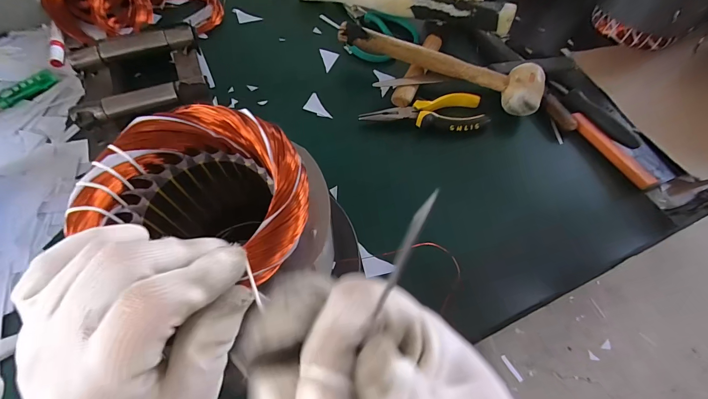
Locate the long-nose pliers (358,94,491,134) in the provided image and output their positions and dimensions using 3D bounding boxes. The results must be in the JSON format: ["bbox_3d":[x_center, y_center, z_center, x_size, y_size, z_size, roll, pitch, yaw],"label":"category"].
[{"bbox_3d":[0.088,-0.103,0.389,0.153,0.015,0.051,-7,64,-7],"label":"long-nose pliers"}]

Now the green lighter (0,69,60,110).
[{"bbox_3d":[-0.414,-0.135,0.398,0.015,0.013,0.082,37,67,15],"label":"green lighter"}]

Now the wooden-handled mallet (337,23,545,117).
[{"bbox_3d":[0.110,-0.176,0.421,0.261,0.054,0.057,25,64,9],"label":"wooden-handled mallet"}]

